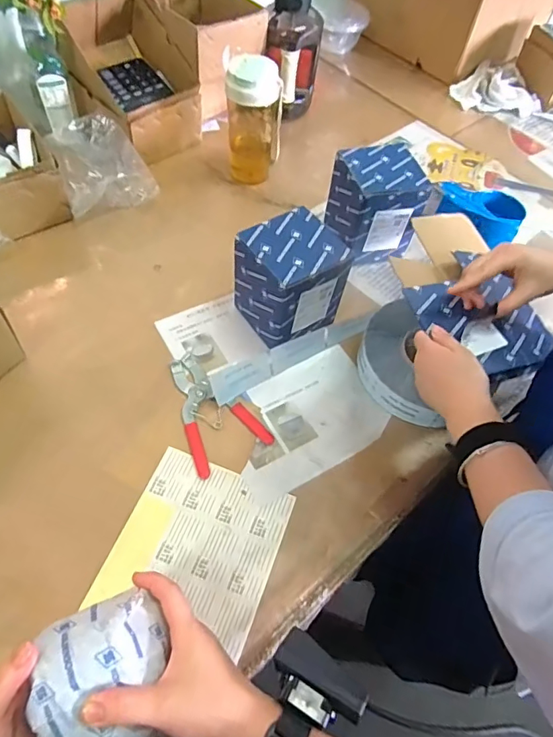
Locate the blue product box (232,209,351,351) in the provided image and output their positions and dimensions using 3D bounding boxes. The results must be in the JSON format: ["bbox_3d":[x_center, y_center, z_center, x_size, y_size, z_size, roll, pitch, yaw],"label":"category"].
[{"bbox_3d":[0.018,-0.112,0.628,0.113,0.132,0.108,-25,63,-19],"label":"blue product box"}]

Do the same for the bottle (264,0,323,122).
[{"bbox_3d":[0.025,-0.587,0.877,0.107,0.213,0.092,-37,67,-24],"label":"bottle"}]

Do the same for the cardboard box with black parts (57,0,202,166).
[{"bbox_3d":[-0.251,-0.487,0.821,0.176,0.189,0.207,-38,69,-25],"label":"cardboard box with black parts"}]

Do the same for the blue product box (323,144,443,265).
[{"bbox_3d":[0.145,-0.239,0.720,0.109,0.137,0.115,-10,59,-10],"label":"blue product box"}]

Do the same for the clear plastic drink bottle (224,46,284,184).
[{"bbox_3d":[-0.039,-0.400,0.782,0.083,0.182,0.079,-5,58,-7],"label":"clear plastic drink bottle"}]

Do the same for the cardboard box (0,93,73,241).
[{"bbox_3d":[-0.427,-0.300,0.715,0.160,0.100,0.210,-36,66,-23],"label":"cardboard box"}]

